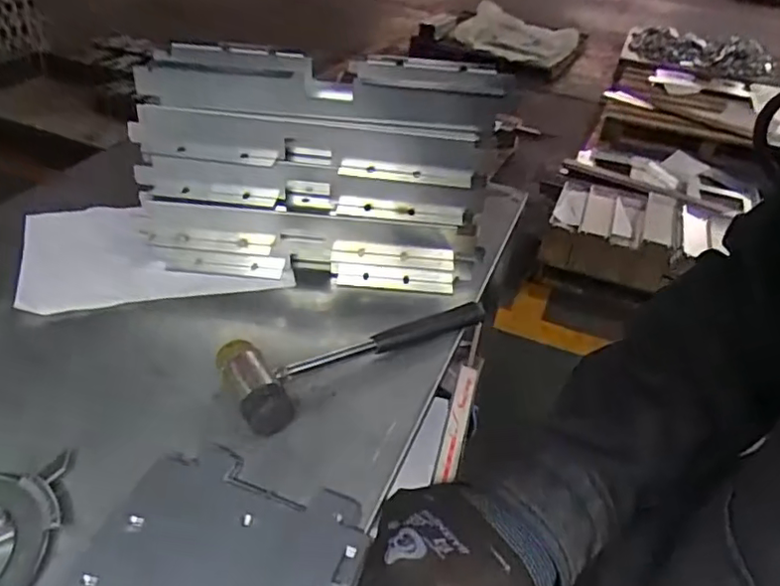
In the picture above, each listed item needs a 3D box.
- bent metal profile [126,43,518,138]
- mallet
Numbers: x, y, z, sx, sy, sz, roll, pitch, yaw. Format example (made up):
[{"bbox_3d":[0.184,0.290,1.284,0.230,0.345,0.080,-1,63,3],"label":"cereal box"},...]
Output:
[{"bbox_3d":[-0.070,-0.220,0.637,0.366,0.052,0.080,5,38,-1],"label":"bent metal profile"},{"bbox_3d":[-0.031,0.047,0.633,0.289,0.042,0.102,-22,47,-31],"label":"mallet"}]

